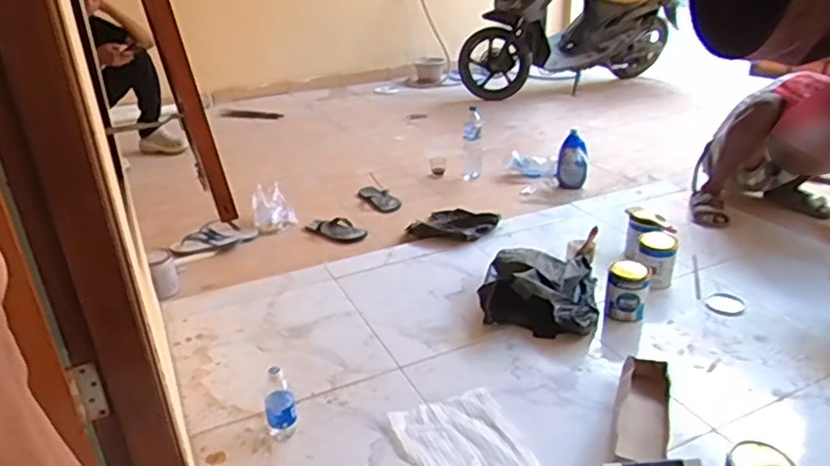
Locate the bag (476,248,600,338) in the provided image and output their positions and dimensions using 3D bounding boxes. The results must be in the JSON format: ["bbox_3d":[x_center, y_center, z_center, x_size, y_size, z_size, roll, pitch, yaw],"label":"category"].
[{"bbox_3d":[0.361,0.148,1.749,0.304,0.129,0.382,4,27,16],"label":"bag"}]

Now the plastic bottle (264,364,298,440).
[{"bbox_3d":[-0.287,0.352,1.309,0.064,0.157,0.070,-9,26,-11],"label":"plastic bottle"}]

